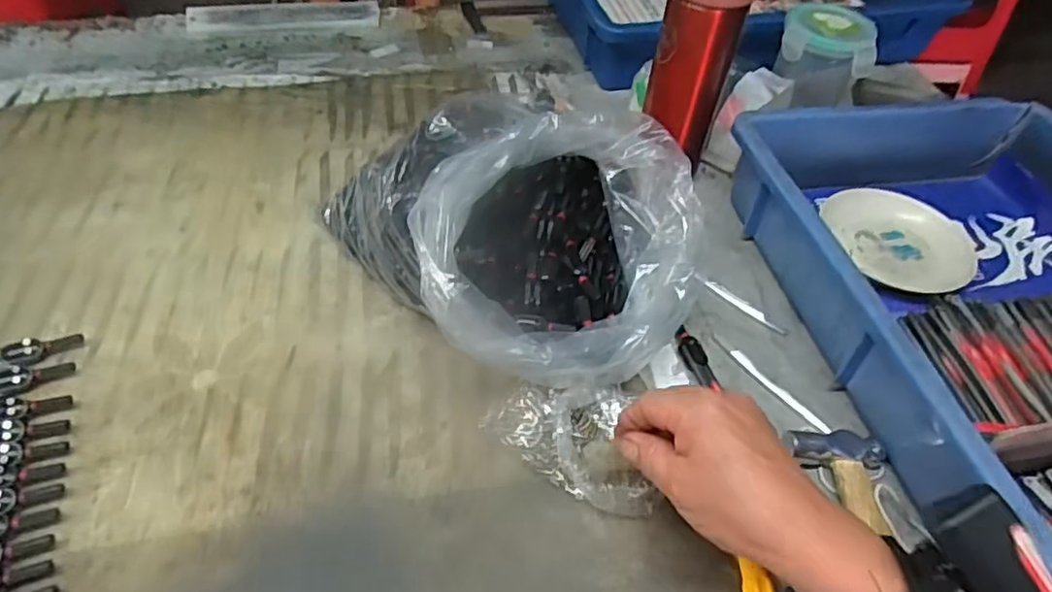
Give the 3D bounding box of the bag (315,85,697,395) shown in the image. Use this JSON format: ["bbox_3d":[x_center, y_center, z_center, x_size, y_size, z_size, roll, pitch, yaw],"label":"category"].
[{"bbox_3d":[-0.006,-0.051,0.437,0.188,0.116,0.238,-31,59,-28],"label":"bag"}]

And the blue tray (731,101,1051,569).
[{"bbox_3d":[0.341,0.018,0.435,0.287,0.089,0.440,-5,50,-10],"label":"blue tray"}]

